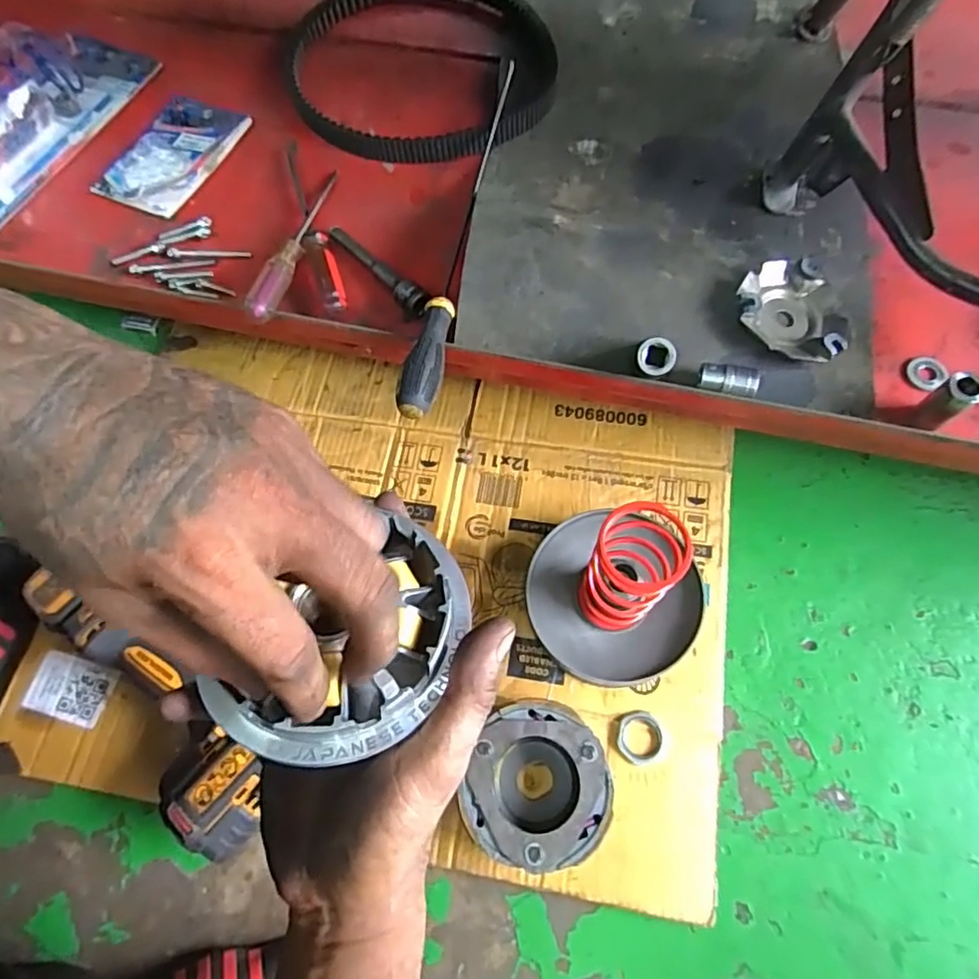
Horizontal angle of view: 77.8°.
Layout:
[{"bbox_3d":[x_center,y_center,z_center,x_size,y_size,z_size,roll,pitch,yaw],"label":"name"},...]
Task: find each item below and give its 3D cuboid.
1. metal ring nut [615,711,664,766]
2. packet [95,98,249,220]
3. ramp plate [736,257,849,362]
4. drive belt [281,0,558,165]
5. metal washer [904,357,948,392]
[{"bbox_3d":[0.119,0.198,0.482,0.037,0.004,0.038,-23,68,-7],"label":"metal ring nut"},{"bbox_3d":[-0.310,-0.325,0.583,0.107,0.012,0.134,26,72,13],"label":"packet"},{"bbox_3d":[0.227,-0.134,0.452,0.082,0.033,0.077,-1,68,3],"label":"ramp plate"},{"bbox_3d":[-0.076,-0.419,0.591,0.274,0.035,0.240,-2,68,3],"label":"drive belt"},{"bbox_3d":[0.323,-0.085,0.451,0.026,0.005,0.030,7,67,6],"label":"metal washer"}]

